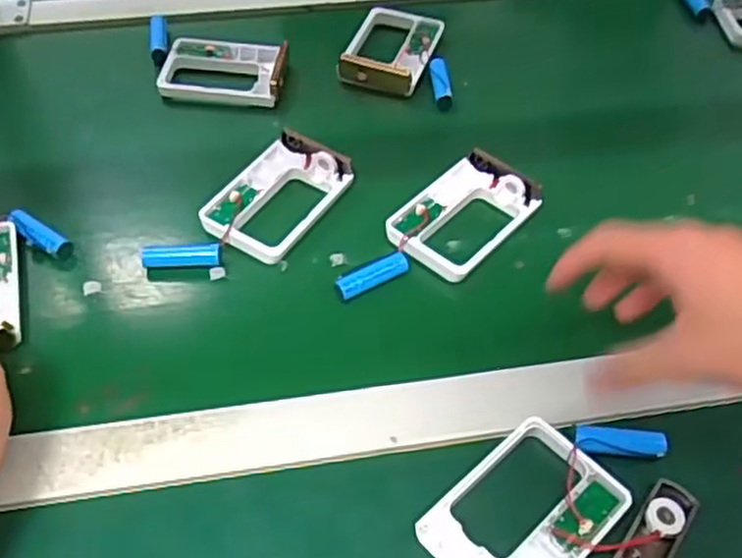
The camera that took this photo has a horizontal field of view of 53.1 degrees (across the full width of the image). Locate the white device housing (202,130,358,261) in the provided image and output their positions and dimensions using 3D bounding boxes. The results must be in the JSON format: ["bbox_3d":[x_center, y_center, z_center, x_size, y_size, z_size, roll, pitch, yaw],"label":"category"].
[{"bbox_3d":[-0.065,-0.059,0.516,0.070,0.016,0.104,21,55,19],"label":"white device housing"}]

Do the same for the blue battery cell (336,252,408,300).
[{"bbox_3d":[0.002,-0.002,0.475,0.051,0.012,0.013,-26,54,-17],"label":"blue battery cell"}]

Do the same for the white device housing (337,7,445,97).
[{"bbox_3d":[0.017,-0.196,0.633,0.070,0.017,0.098,14,53,14],"label":"white device housing"}]

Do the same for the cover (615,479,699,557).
[{"bbox_3d":[0.143,0.129,0.373,0.022,0.010,0.064,31,58,25],"label":"cover"}]

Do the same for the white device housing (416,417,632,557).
[{"bbox_3d":[0.077,0.119,0.373,0.094,0.009,0.067,-37,58,-24],"label":"white device housing"}]

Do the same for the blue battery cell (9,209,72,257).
[{"bbox_3d":[-0.222,-0.029,0.496,0.048,0.014,0.014,32,56,14],"label":"blue battery cell"}]

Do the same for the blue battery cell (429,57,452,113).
[{"bbox_3d":[0.057,-0.161,0.610,0.014,0.013,0.056,-5,51,-1],"label":"blue battery cell"}]

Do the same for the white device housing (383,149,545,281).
[{"bbox_3d":[0.063,-0.046,0.510,0.069,0.015,0.103,31,58,25],"label":"white device housing"}]

